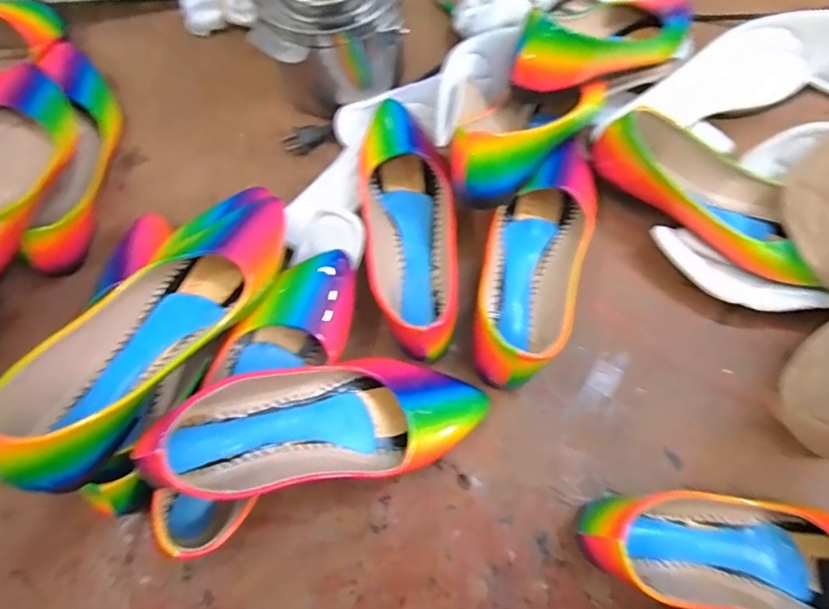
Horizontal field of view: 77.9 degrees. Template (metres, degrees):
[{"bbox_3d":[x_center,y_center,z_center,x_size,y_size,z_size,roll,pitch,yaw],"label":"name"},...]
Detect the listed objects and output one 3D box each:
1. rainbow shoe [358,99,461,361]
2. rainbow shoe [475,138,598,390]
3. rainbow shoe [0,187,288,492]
[{"bbox_3d":[-0.002,-0.072,0.455,0.085,0.050,0.241,-7,70,-2],"label":"rainbow shoe"},{"bbox_3d":[0.103,-0.043,0.442,0.084,0.058,0.239,18,71,7],"label":"rainbow shoe"},{"bbox_3d":[-0.178,0.011,0.366,0.093,0.060,0.255,23,53,9],"label":"rainbow shoe"}]

